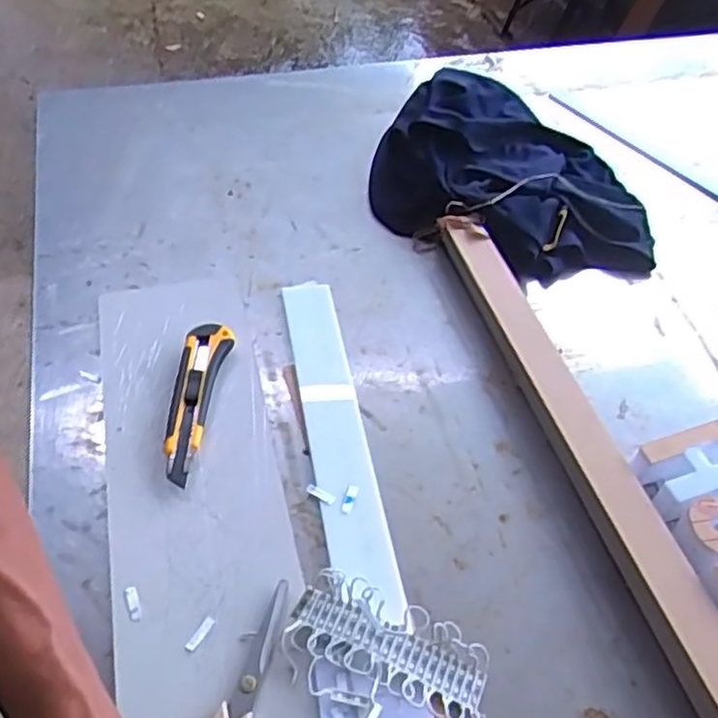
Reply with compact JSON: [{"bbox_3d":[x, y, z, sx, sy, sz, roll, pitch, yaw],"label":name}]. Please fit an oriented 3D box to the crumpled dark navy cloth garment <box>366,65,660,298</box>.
[{"bbox_3d":[0.185,-0.217,0.804,0.332,0.071,0.270,20,53,12],"label":"crumpled dark navy cloth garment"}]

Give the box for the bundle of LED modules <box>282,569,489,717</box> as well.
[{"bbox_3d":[0.018,0.207,0.486,0.137,0.029,0.074,20,53,11],"label":"bundle of LED modules"}]

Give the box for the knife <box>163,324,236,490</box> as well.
[{"bbox_3d":[-0.143,0.038,0.609,0.040,0.026,0.157,5,51,0],"label":"knife"}]

